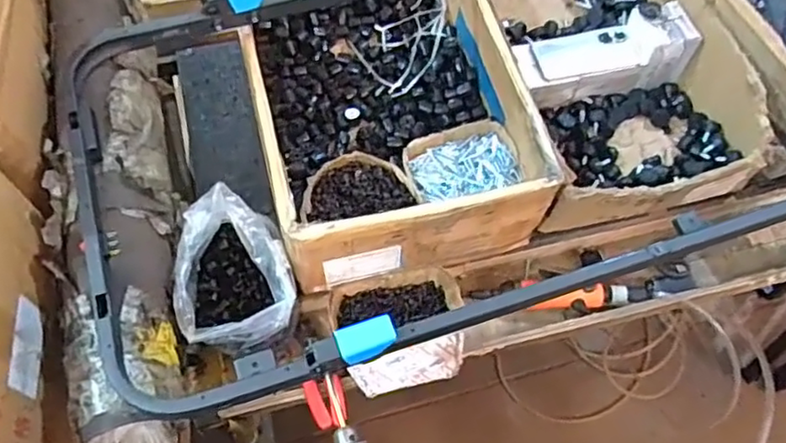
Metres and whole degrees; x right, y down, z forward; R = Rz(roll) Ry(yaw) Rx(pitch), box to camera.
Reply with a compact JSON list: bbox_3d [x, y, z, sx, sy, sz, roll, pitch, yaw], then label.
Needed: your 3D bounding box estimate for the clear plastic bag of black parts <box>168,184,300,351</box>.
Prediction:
[{"bbox_3d":[-0.195,0.071,0.802,0.129,0.155,0.177,-12,64,-8],"label":"clear plastic bag of black parts"}]

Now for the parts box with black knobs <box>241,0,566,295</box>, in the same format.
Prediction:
[{"bbox_3d":[-0.018,-0.202,0.925,0.348,0.178,0.534,-12,64,-8],"label":"parts box with black knobs"}]

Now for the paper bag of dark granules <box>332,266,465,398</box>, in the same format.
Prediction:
[{"bbox_3d":[0.014,0.137,0.824,0.171,0.067,0.145,-13,65,-8],"label":"paper bag of dark granules"}]

